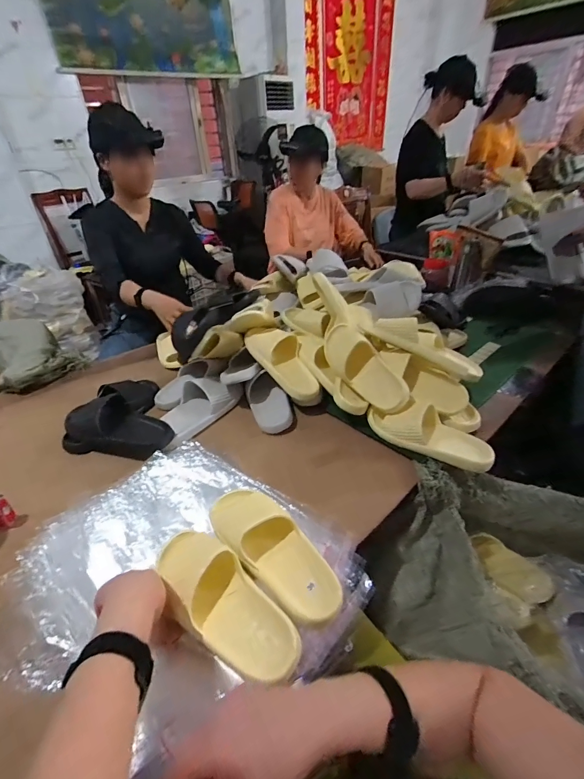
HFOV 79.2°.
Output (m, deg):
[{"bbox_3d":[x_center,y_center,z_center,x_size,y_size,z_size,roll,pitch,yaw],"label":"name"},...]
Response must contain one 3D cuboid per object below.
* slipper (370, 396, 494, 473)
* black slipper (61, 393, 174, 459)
[{"bbox_3d":[0.287,0.090,0.741,0.254,0.071,0.087,23,43,32],"label":"slipper"},{"bbox_3d":[-0.389,0.085,0.771,0.236,0.073,0.113,10,37,18],"label":"black slipper"}]

